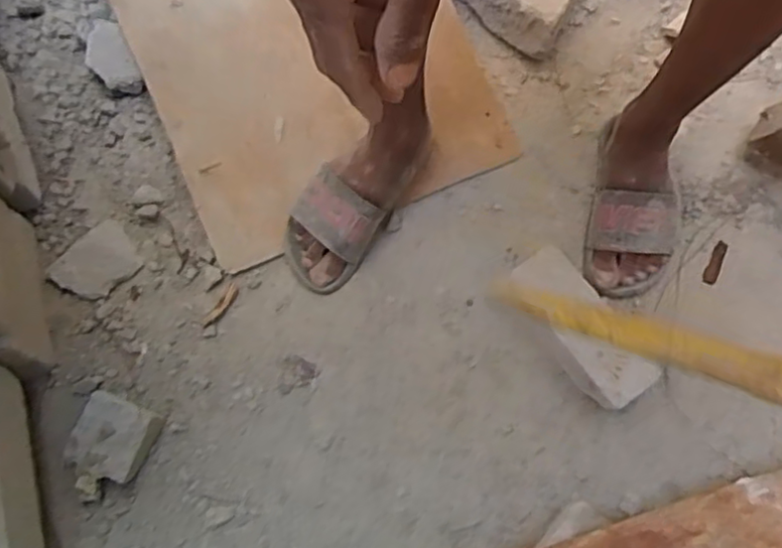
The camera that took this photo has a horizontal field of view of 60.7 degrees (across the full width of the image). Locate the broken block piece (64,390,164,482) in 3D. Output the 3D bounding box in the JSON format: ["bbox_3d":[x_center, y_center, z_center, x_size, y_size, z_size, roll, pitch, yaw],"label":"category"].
[{"bbox_3d":[-0.307,0.181,0.735,0.075,0.060,0.087,21,69,7],"label":"broken block piece"}]

